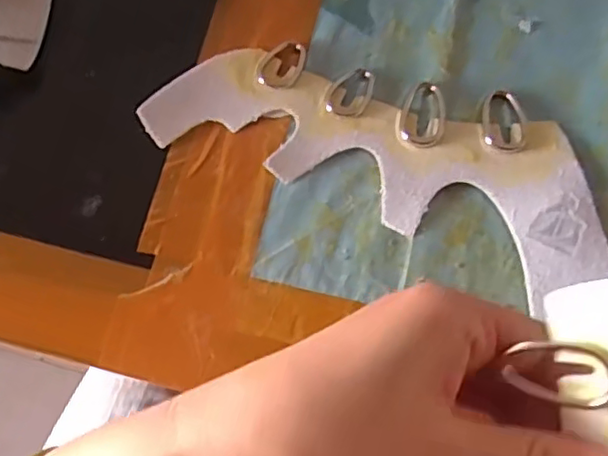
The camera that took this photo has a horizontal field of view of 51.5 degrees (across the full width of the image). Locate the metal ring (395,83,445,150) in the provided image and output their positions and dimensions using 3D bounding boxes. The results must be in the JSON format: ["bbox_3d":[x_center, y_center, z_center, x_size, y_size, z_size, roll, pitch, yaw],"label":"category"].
[{"bbox_3d":[0.054,-0.051,0.286,0.021,0.004,0.034,16,73,7],"label":"metal ring"}]

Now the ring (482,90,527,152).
[{"bbox_3d":[0.091,-0.048,0.286,0.020,0.004,0.031,6,72,4],"label":"ring"}]

